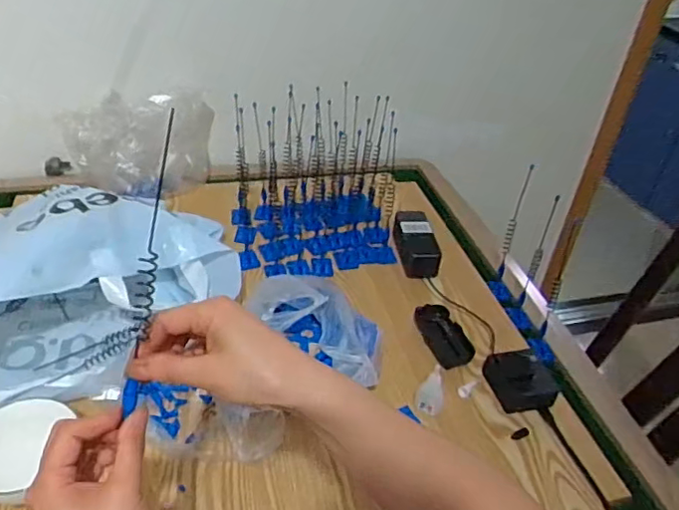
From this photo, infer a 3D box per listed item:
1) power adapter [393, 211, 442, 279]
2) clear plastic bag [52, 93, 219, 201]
[{"bbox_3d":[0.128,-0.020,0.991,0.060,0.052,0.135,-1,39,-9],"label":"power adapter"},{"bbox_3d":[-0.352,-0.216,1.080,0.240,0.158,0.175,-4,38,-14],"label":"clear plastic bag"}]

